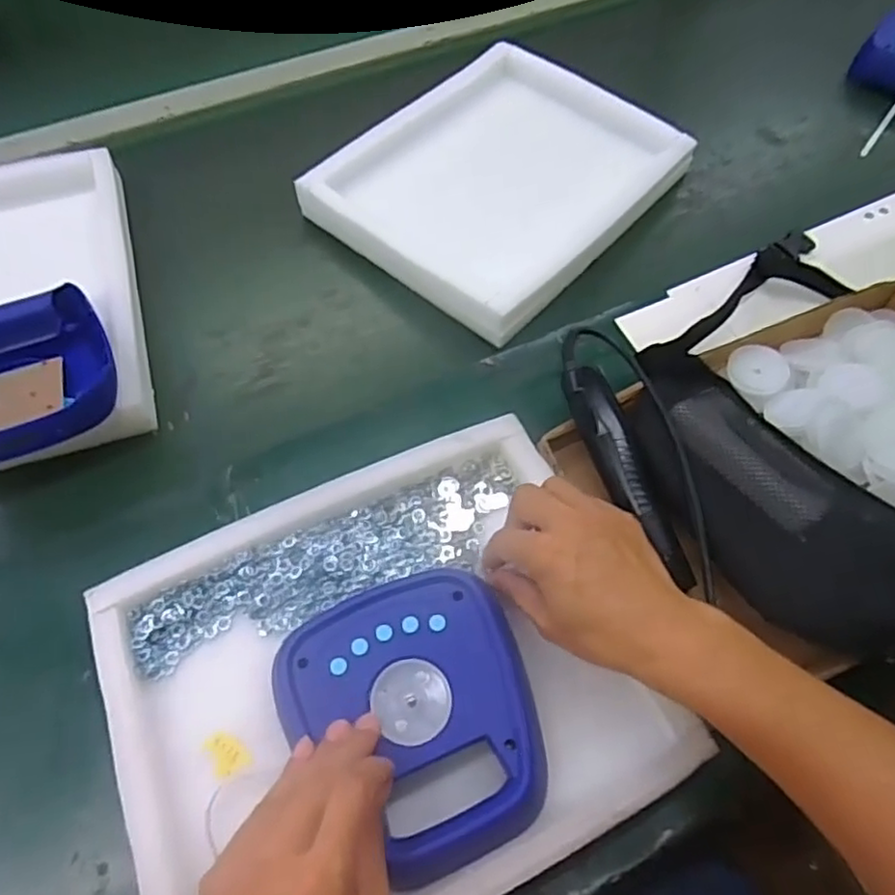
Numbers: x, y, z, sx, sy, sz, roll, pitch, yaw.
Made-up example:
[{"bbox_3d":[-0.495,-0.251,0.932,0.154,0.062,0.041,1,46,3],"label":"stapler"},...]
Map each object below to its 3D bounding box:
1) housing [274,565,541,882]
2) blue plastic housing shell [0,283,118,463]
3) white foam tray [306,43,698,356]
[{"bbox_3d":[-0.019,0.175,0.435,0.155,0.029,0.172,-20,64,-12],"label":"housing"},{"bbox_3d":[-0.368,-0.065,0.562,0.165,0.049,0.155,-25,65,-14],"label":"blue plastic housing shell"},{"bbox_3d":[0.056,-0.299,0.728,0.286,0.054,0.349,38,67,18],"label":"white foam tray"}]

